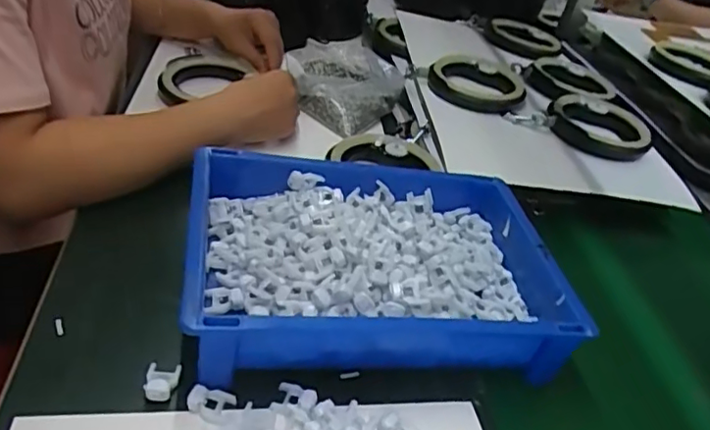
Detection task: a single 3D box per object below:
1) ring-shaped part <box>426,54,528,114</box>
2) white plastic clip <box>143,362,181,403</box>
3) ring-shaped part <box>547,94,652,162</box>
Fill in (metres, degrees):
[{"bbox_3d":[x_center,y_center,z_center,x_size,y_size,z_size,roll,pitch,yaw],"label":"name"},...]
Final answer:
[{"bbox_3d":[0.164,-0.177,0.761,0.121,0.034,0.109,19,37,9],"label":"ring-shaped part"},{"bbox_3d":[-0.131,0.113,0.387,0.020,0.008,0.025,8,37,-6],"label":"white plastic clip"},{"bbox_3d":[0.316,-0.122,0.743,0.125,0.024,0.143,19,37,9],"label":"ring-shaped part"}]

